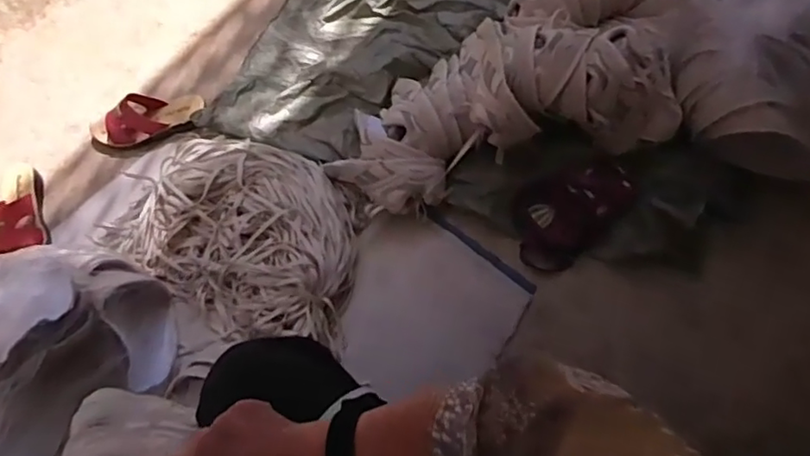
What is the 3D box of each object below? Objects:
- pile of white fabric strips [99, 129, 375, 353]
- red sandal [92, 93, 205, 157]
[{"bbox_3d":[-0.300,-0.003,1.010,0.458,0.100,0.326,17,68,7],"label":"pile of white fabric strips"},{"bbox_3d":[-0.495,-0.206,1.141,0.224,0.063,0.082,-15,68,-7],"label":"red sandal"}]

